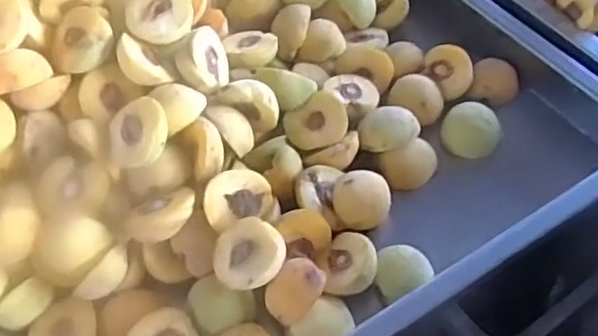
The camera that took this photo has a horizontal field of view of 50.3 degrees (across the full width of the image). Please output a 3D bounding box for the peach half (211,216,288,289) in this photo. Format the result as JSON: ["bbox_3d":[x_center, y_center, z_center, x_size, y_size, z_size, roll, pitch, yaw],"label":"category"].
[{"bbox_3d":[-0.042,0.076,0.552,0.061,0.030,0.060,32,78,24],"label":"peach half"}]

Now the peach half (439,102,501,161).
[{"bbox_3d":[0.177,-0.040,0.659,0.057,0.025,0.055,-2,52,3],"label":"peach half"}]

